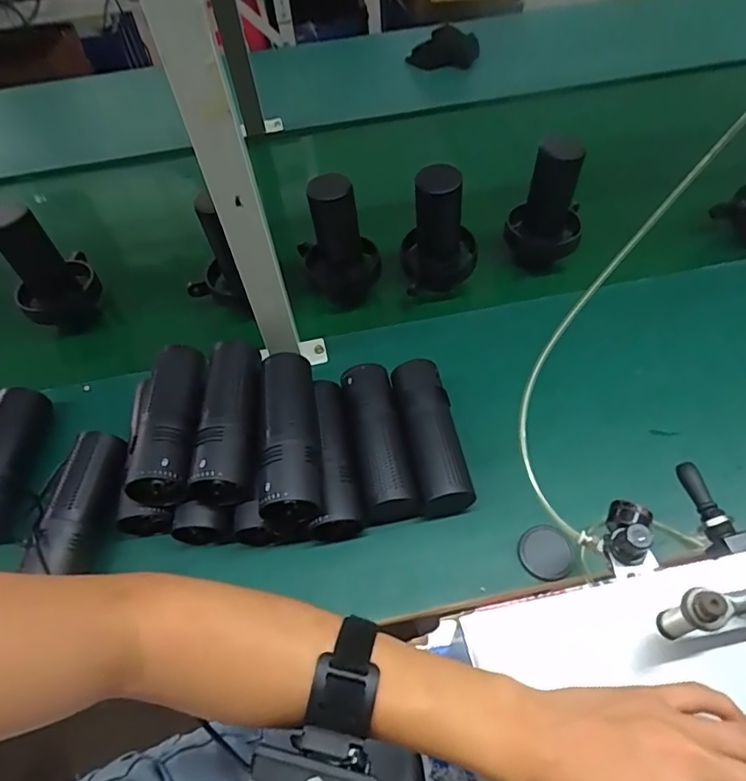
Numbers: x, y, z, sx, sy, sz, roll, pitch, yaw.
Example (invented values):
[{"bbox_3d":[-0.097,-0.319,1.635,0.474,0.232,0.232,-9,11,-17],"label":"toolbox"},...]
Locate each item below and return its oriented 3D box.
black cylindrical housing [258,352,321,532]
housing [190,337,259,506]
[{"bbox_3d":[-0.082,0.044,0.520,0.058,0.064,0.167,-6,56,-1],"label":"black cylindrical housing"},{"bbox_3d":[-0.140,0.025,0.529,0.064,0.049,0.166,-2,56,2],"label":"housing"}]

